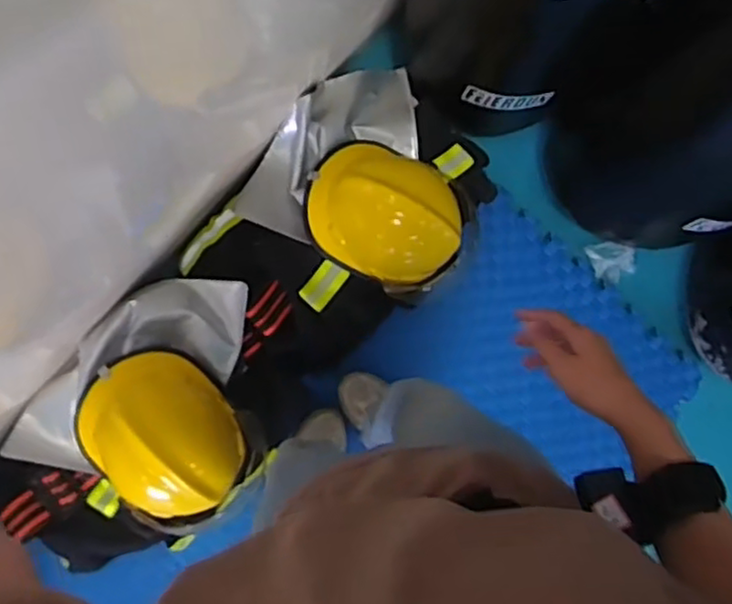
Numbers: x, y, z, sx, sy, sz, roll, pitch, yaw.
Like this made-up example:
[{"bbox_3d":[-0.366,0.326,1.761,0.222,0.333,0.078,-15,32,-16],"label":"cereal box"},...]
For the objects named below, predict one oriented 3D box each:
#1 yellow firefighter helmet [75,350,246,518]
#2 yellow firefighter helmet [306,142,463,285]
[{"bbox_3d":[-0.349,0.228,1.164,0.300,0.157,0.246,41,82,-4],"label":"yellow firefighter helmet"},{"bbox_3d":[0.041,-0.170,1.255,0.292,0.129,0.248,20,84,-7],"label":"yellow firefighter helmet"}]

